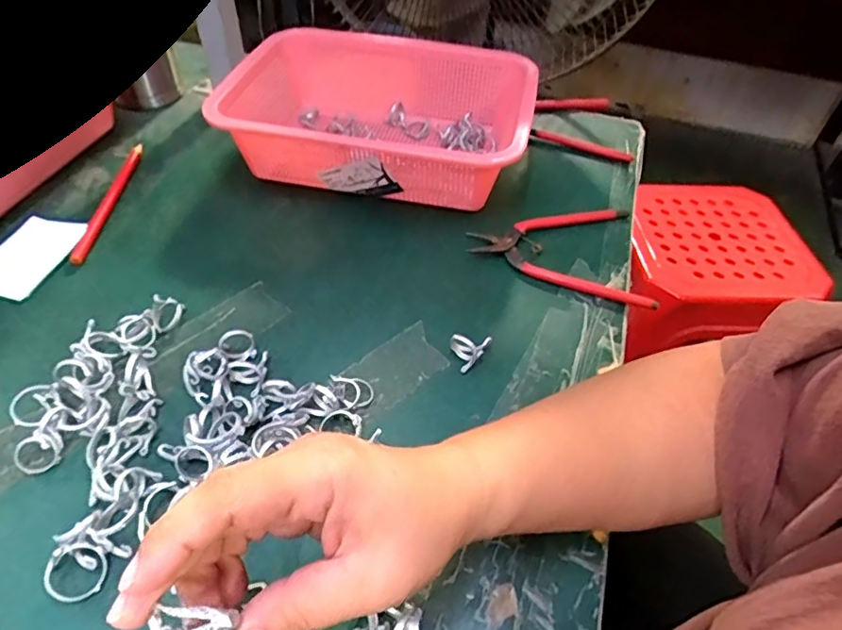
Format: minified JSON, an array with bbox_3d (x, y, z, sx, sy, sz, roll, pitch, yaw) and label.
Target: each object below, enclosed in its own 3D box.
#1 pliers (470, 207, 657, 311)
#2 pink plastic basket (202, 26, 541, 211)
[{"bbox_3d":[0.110,-0.050,0.441,0.136,0.013,0.113,1,49,-2],"label":"pliers"},{"bbox_3d":[-0.039,-0.177,0.498,0.267,0.080,0.174,12,49,7],"label":"pink plastic basket"}]

